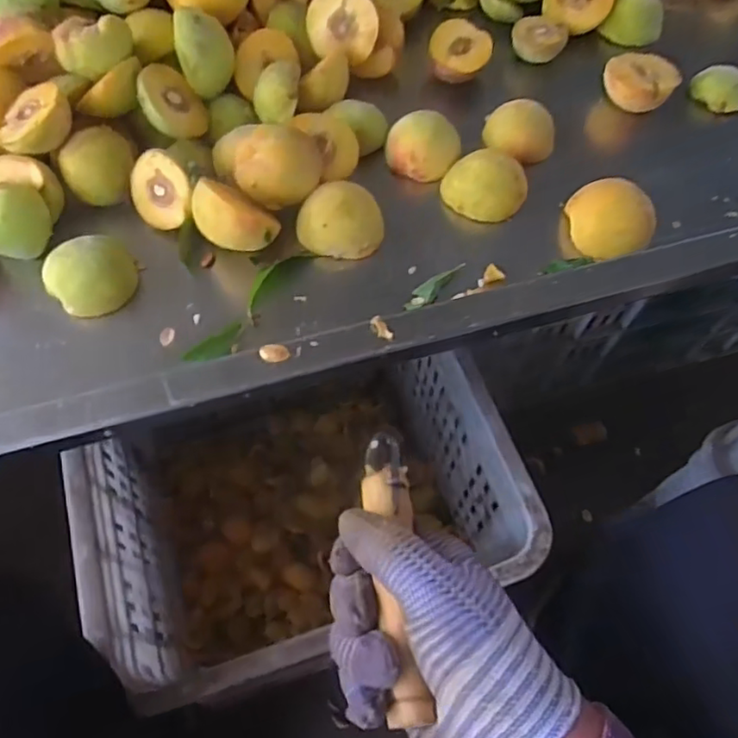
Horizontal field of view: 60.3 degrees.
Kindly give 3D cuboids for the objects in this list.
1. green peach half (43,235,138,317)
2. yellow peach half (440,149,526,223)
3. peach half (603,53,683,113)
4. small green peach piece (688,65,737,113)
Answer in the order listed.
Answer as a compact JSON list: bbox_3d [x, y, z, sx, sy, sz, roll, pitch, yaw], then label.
[{"bbox_3d":[-0.199,-0.070,0.454,0.062,0.034,0.050,-29,67,-17],"label":"green peach half"},{"bbox_3d":[0.096,-0.150,0.512,0.063,0.046,0.064,1,62,-2],"label":"yellow peach half"},{"bbox_3d":[0.239,-0.254,0.560,0.060,0.023,0.052,34,66,15],"label":"peach half"},{"bbox_3d":[0.314,-0.251,0.566,0.028,0.037,0.054,-39,70,-20],"label":"small green peach piece"}]

